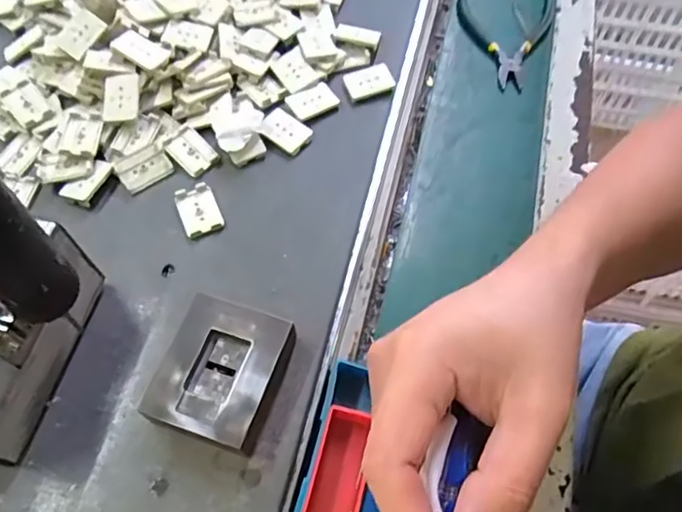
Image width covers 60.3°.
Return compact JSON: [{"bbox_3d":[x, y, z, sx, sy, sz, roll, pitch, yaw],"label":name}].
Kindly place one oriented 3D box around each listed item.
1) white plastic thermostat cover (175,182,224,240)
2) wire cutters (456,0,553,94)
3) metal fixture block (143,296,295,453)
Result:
[{"bbox_3d":[-0.104,-0.034,0.428,0.028,0.006,0.041,-22,64,-12],"label":"white plastic thermostat cover"},{"bbox_3d":[0.159,-0.203,0.555,0.091,0.011,0.120,1,61,0],"label":"wire cutters"},{"bbox_3d":[-0.070,0.072,0.356,0.070,0.029,0.080,17,62,9],"label":"metal fixture block"}]

